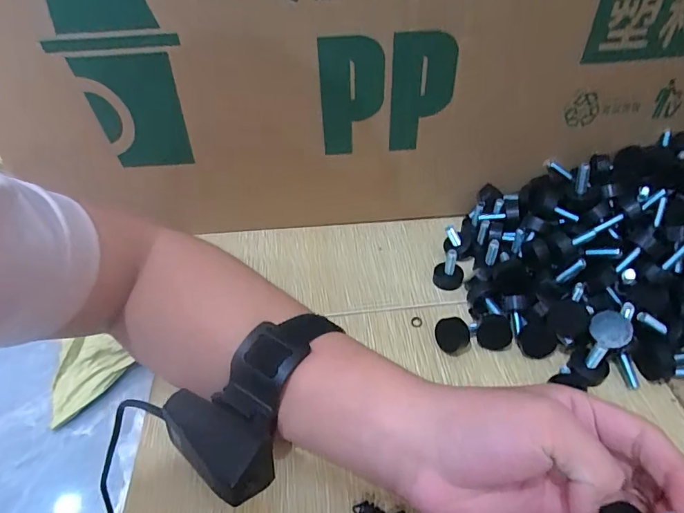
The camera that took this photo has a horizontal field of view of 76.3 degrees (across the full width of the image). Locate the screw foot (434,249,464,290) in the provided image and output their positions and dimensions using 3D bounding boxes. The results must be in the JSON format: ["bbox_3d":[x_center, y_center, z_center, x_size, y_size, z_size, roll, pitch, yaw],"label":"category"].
[{"bbox_3d":[0.089,0.009,0.358,0.024,0.032,0.020,16,48,18],"label":"screw foot"}]

